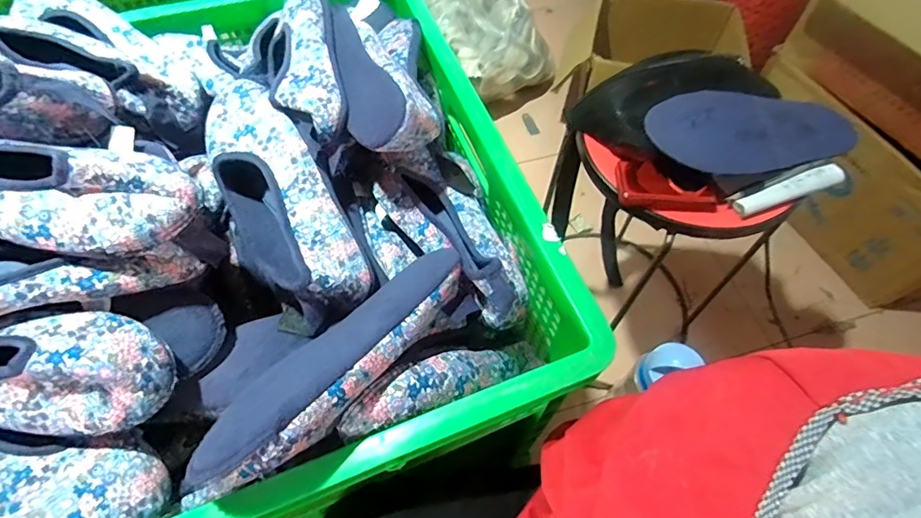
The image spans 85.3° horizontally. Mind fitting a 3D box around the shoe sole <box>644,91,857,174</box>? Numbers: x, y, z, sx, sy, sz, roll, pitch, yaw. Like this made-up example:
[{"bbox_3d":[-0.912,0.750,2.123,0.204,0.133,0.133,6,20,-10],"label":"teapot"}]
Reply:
[{"bbox_3d":[0.356,-0.156,0.598,0.288,0.010,0.101,-10,74,-18],"label":"shoe sole"}]

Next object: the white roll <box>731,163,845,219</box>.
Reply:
[{"bbox_3d":[0.395,-0.083,0.595,0.151,0.019,0.024,-21,61,-12],"label":"white roll"}]

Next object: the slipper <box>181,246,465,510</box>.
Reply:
[{"bbox_3d":[-0.086,0.086,0.412,0.070,0.067,0.275,-2,32,49],"label":"slipper"}]

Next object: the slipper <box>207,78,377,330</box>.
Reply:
[{"bbox_3d":[-0.179,-0.057,0.493,0.103,0.065,0.257,-28,79,-16],"label":"slipper"}]

